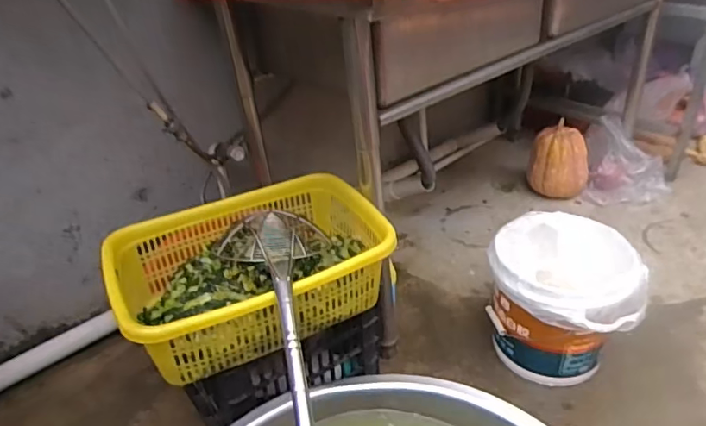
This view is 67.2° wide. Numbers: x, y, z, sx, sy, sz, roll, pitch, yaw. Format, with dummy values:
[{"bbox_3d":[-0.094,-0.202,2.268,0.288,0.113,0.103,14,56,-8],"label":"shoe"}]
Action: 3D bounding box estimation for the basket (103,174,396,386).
[{"bbox_3d":[-0.167,0.085,0.892,0.430,0.146,0.298,-15,33,-19],"label":"basket"}]

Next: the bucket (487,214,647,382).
[{"bbox_3d":[0.426,0.185,1.079,0.267,0.265,0.245,-5,33,3],"label":"bucket"}]

